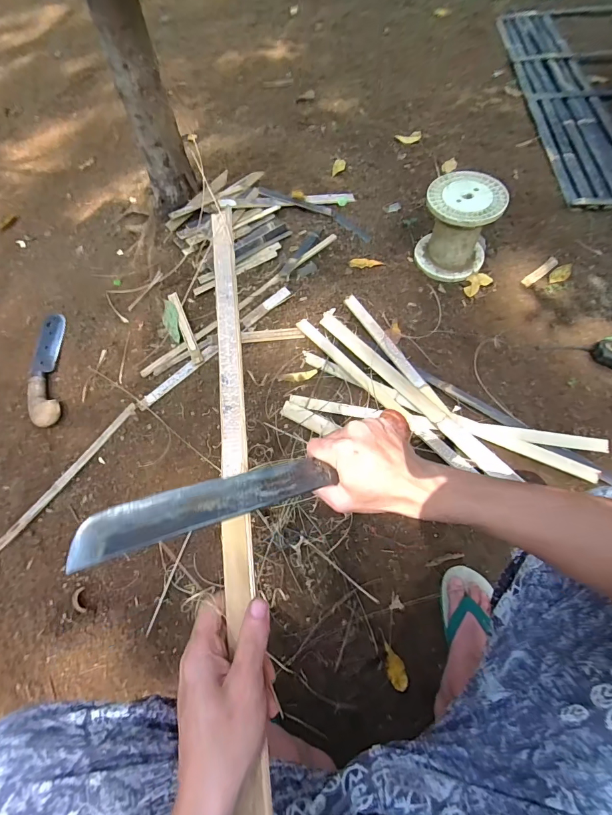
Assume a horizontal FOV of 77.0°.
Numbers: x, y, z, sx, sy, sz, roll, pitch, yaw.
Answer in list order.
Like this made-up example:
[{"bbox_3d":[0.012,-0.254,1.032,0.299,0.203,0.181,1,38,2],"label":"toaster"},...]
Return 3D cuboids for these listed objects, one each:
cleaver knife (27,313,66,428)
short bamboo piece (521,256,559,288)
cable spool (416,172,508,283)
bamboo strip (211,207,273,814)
[{"bbox_3d":[-0.708,-0.112,1.053,0.089,0.044,0.394,-15,61,-4],"label":"cleaver knife"},{"bbox_3d":[0.692,-0.399,1.131,0.138,0.024,0.032,-35,64,-15],"label":"short bamboo piece"},{"bbox_3d":[0.429,-0.506,1.090,0.199,0.196,0.209,15,63,12],"label":"cable spool"},{"bbox_3d":[-0.061,0.101,0.343,0.032,0.008,0.680,-14,71,22],"label":"bamboo strip"}]

